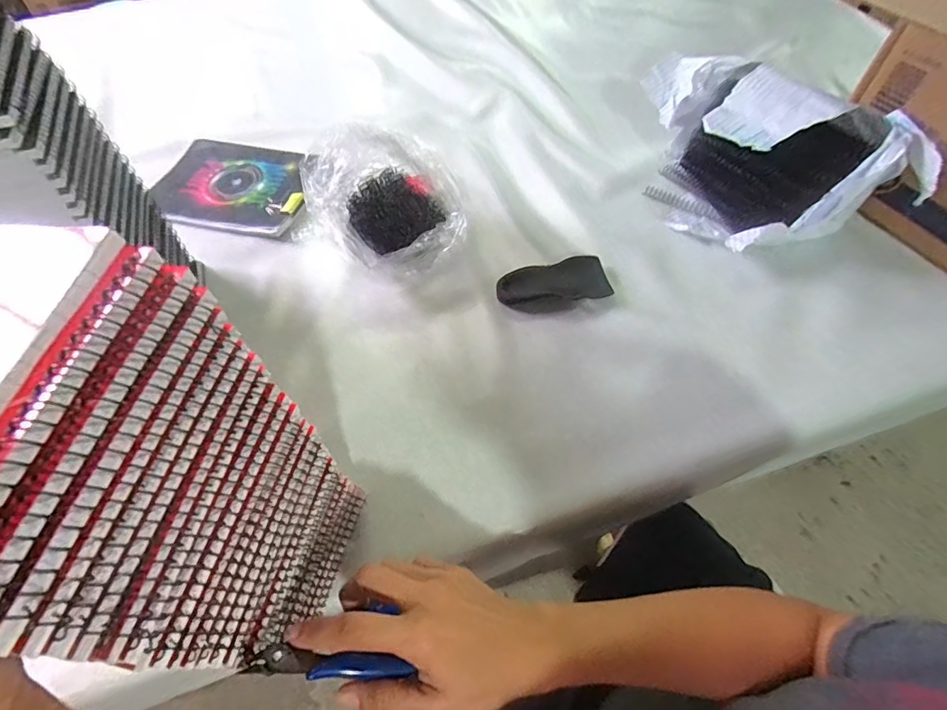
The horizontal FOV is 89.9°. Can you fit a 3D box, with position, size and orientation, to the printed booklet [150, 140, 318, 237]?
[{"bbox_3d":[-0.317,-0.233,0.637,0.219,0.016,0.167,8,58,9],"label":"printed booklet"}]

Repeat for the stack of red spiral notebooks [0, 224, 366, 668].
[{"bbox_3d":[-0.162,0.071,0.248,0.104,0.265,0.128,7,58,8],"label":"stack of red spiral notebooks"}]

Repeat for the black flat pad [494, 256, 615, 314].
[{"bbox_3d":[0.088,-0.073,0.506,0.117,0.023,0.052,-17,58,-7],"label":"black flat pad"}]

